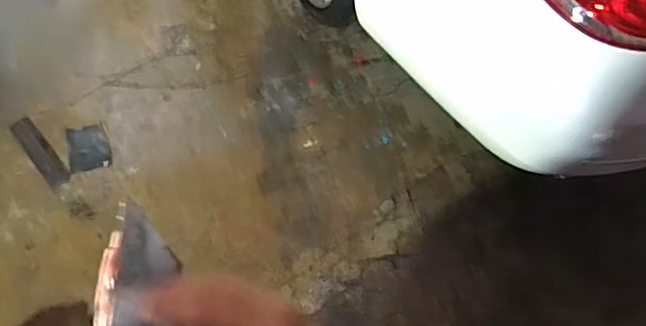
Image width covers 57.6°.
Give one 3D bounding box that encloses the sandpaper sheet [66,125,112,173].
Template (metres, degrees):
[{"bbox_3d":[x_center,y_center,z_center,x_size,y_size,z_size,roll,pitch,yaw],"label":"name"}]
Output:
[{"bbox_3d":[-0.655,-0.043,1.646,0.110,0.006,0.136,-12,71,-9],"label":"sandpaper sheet"}]

